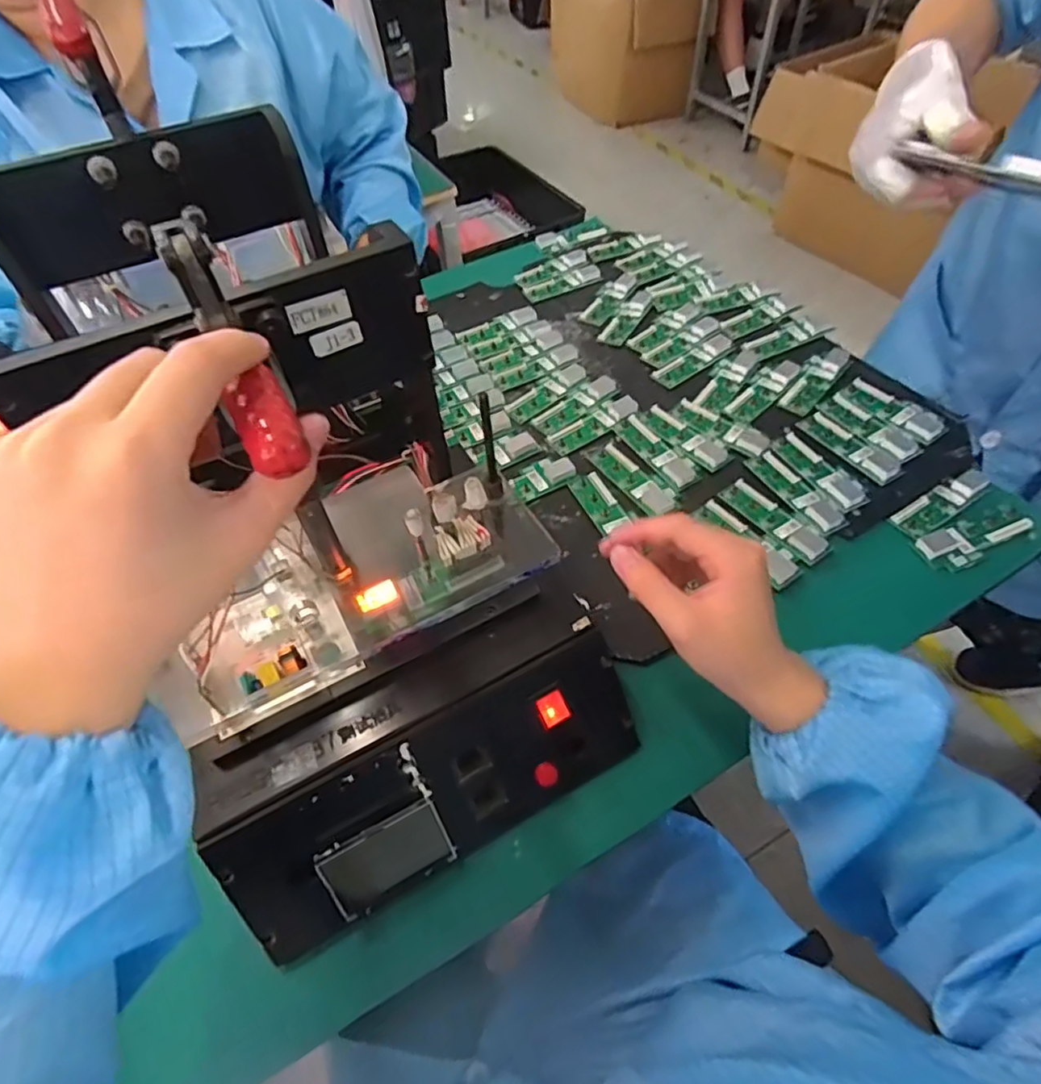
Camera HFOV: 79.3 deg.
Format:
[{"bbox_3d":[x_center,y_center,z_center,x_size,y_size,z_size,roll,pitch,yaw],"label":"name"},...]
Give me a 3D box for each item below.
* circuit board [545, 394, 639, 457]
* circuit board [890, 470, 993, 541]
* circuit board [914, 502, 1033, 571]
[{"bbox_3d":[0.072,-0.120,0.626,0.097,0.010,0.031,-29,58,-17],"label":"circuit board"},{"bbox_3d":[0.370,-0.035,0.548,0.099,0.011,0.032,-28,58,-17],"label":"circuit board"},{"bbox_3d":[0.381,-0.006,0.525,0.099,0.015,0.036,-23,57,-14],"label":"circuit board"}]

